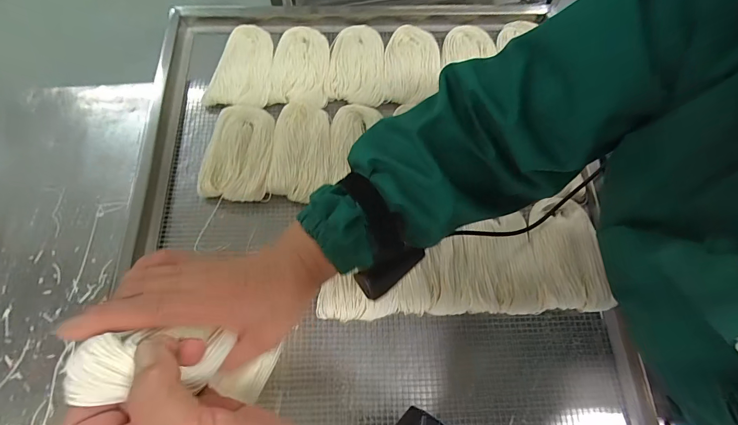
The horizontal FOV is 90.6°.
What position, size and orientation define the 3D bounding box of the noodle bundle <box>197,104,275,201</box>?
[{"bbox_3d":[-0.173,-0.081,0.491,0.085,0.024,0.138,2,70,0],"label":"noodle bundle"}]

